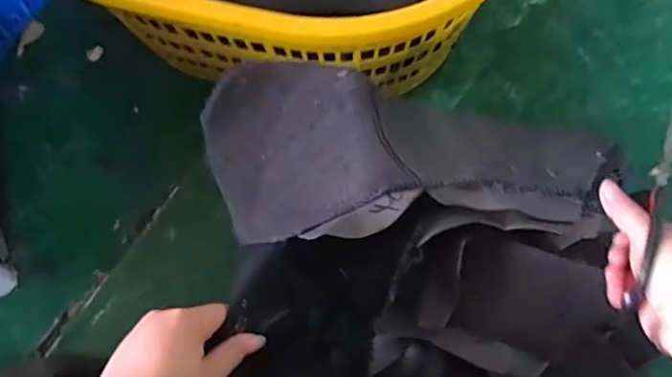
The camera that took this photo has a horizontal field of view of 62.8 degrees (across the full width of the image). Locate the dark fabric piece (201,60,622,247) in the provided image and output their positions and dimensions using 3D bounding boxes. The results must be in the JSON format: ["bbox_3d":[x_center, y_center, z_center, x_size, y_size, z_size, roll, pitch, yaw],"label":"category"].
[{"bbox_3d":[0.076,-0.022,0.508,0.389,0.089,0.170,5,67,-2],"label":"dark fabric piece"}]

